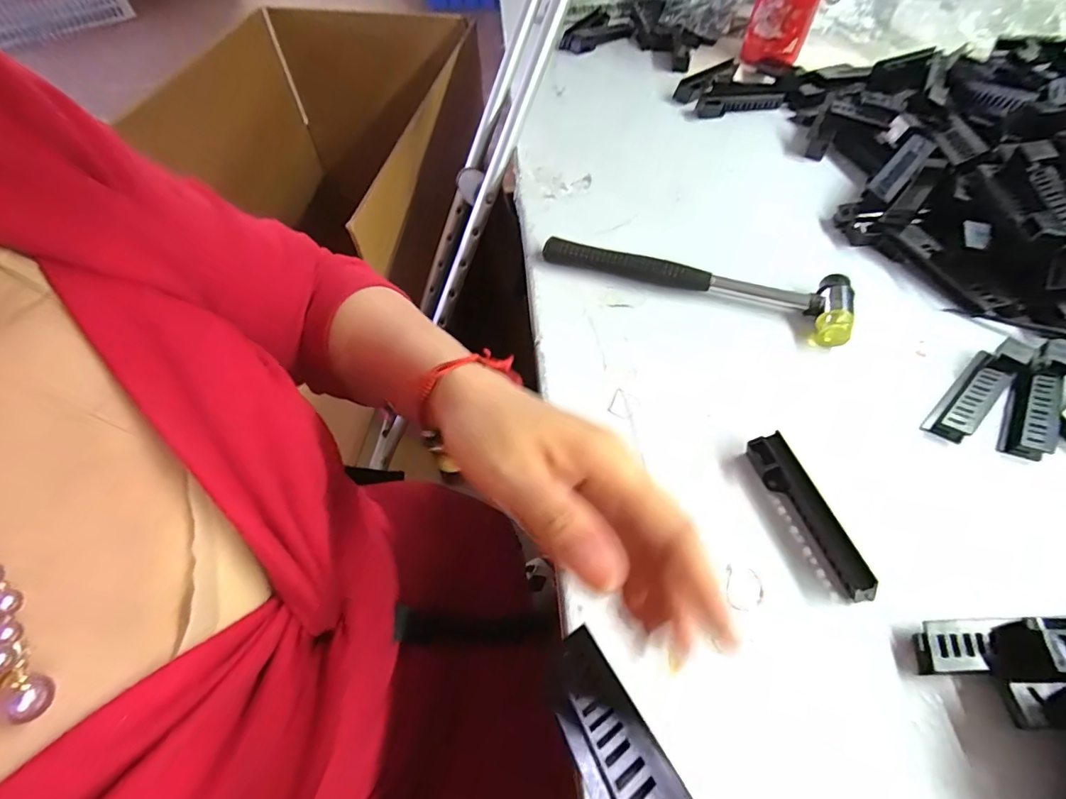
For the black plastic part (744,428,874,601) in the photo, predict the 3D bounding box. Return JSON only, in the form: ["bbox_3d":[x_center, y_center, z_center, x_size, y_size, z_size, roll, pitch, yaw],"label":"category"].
[{"bbox_3d":[0.155,0.064,0.277,0.017,0.021,0.096,-15,57,-10],"label":"black plastic part"}]

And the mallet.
[{"bbox_3d":[0.126,-0.102,0.394,0.236,0.026,0.056,21,58,14],"label":"mallet"}]

